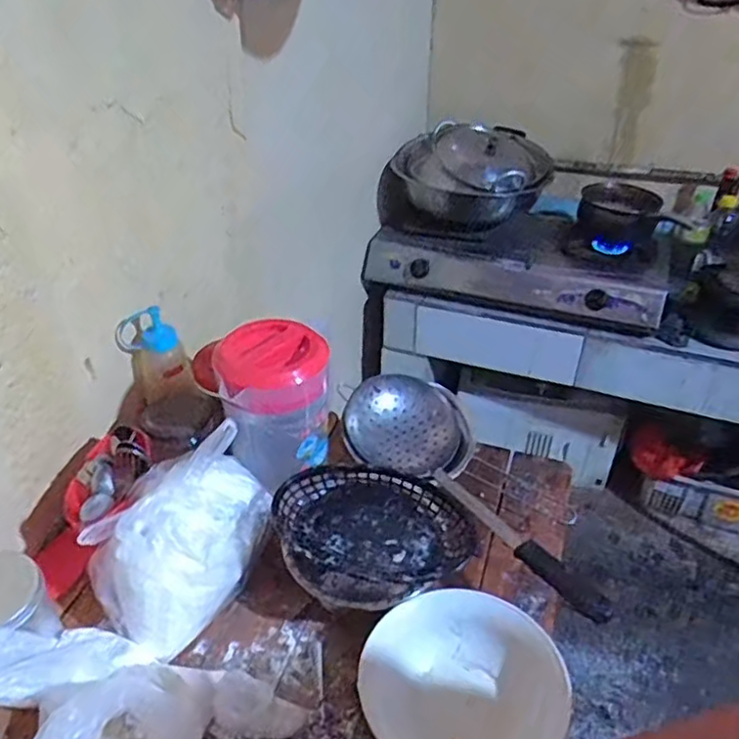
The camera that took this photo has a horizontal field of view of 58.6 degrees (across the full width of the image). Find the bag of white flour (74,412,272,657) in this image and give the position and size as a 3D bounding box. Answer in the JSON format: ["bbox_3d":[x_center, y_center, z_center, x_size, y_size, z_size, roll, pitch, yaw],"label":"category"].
[{"bbox_3d":[-0.202,0.165,0.707,0.122,0.160,0.193,20,40,26],"label":"bag of white flour"}]

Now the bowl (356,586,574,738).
[{"bbox_3d":[0.085,0.298,0.640,0.183,0.074,0.146,-1,35,-2],"label":"bowl"}]

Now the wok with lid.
[{"bbox_3d":[0.268,-0.513,1.756,0.390,0.216,0.397,12,37,16],"label":"wok with lid"}]

